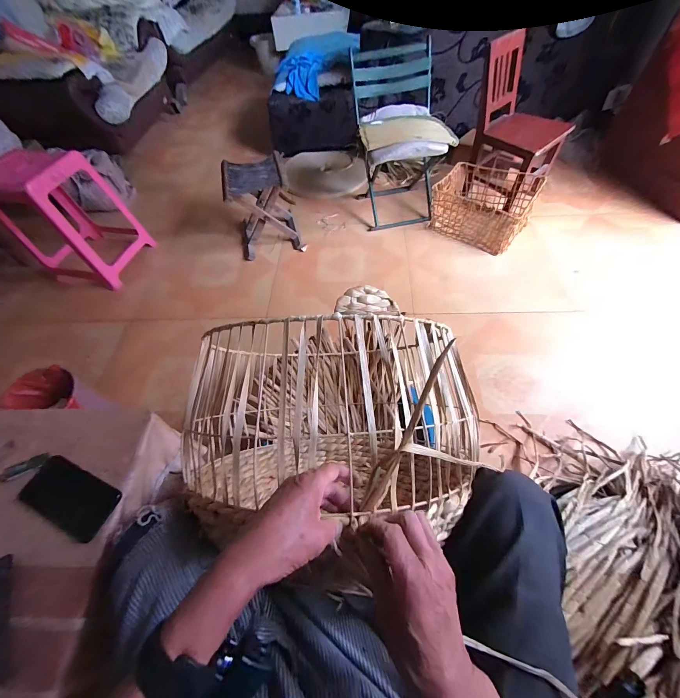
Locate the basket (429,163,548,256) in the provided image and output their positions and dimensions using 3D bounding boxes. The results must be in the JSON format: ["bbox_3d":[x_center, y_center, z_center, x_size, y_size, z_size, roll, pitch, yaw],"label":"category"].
[{"bbox_3d":[0.663,-0.669,1.410,0.407,0.183,0.327,34,66,23],"label":"basket"}]

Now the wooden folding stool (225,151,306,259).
[{"bbox_3d":[-0.353,-0.652,1.384,0.285,0.298,0.297,-16,58,-5],"label":"wooden folding stool"}]

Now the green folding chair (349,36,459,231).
[{"bbox_3d":[0.267,-0.984,1.446,0.384,0.511,0.649,-3,58,3],"label":"green folding chair"}]

